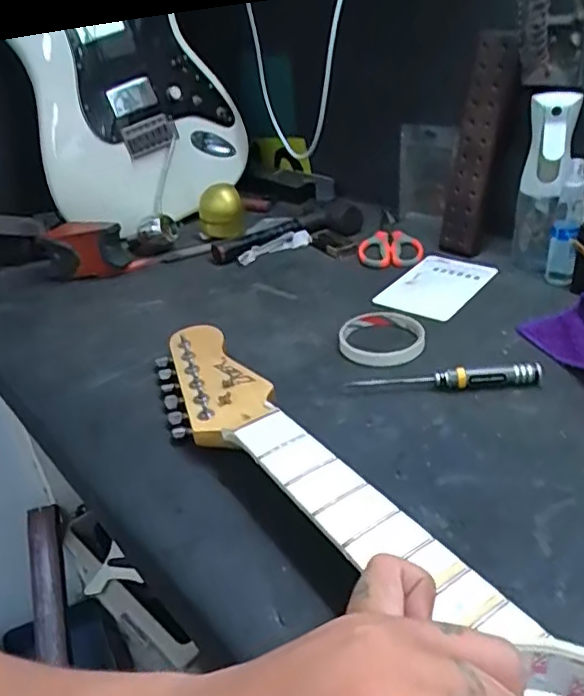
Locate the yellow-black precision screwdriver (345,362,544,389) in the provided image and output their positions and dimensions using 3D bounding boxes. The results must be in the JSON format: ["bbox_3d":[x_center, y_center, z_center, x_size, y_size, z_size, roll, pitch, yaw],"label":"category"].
[{"bbox_3d":[0.136,0.027,0.534,0.164,0.017,0.019,-3,32,7],"label":"yellow-black precision screwdriver"}]

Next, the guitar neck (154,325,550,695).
[{"bbox_3d":[0.048,0.120,0.376,0.073,0.032,0.601,-25,36,-25],"label":"guitar neck"}]

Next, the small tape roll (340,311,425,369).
[{"bbox_3d":[0.089,-0.011,0.601,0.082,0.015,0.086,-4,32,6],"label":"small tape roll"}]

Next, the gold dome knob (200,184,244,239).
[{"bbox_3d":[-0.104,-0.200,0.877,0.060,0.066,0.051,-9,32,-2],"label":"gold dome knob"}]

